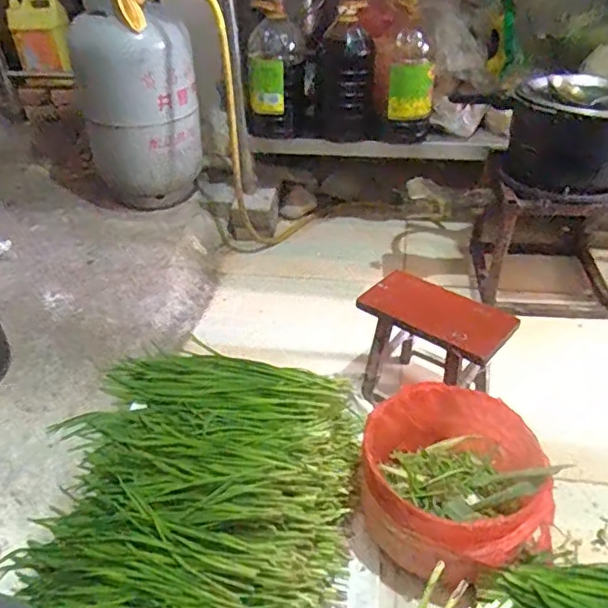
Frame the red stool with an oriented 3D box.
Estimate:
[{"bbox_3d":[0.253,0.104,1.145,0.273,0.246,0.179,25,45,31],"label":"red stool"}]

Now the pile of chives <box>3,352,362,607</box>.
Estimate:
[{"bbox_3d":[-0.185,0.291,1.006,0.533,0.147,0.678,1,38,4],"label":"pile of chives"}]

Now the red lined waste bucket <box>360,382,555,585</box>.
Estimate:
[{"bbox_3d":[0.249,0.292,0.942,0.292,0.165,0.286,-1,37,1],"label":"red lined waste bucket"}]

